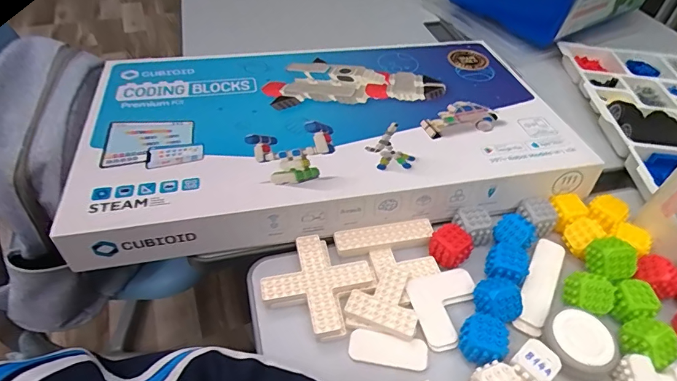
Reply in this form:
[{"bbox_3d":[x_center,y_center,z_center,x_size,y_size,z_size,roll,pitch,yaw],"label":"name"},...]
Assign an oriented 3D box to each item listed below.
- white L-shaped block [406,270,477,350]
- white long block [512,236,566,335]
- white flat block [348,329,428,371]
[{"bbox_3d":[0.101,0.107,0.388,0.066,0.009,0.071,-8,48,-13],"label":"white L-shaped block"},{"bbox_3d":[0.198,0.090,0.412,0.029,0.007,0.113,28,51,18],"label":"white long block"},{"bbox_3d":[0.043,0.136,0.361,0.066,0.006,0.025,10,46,4],"label":"white flat block"}]

